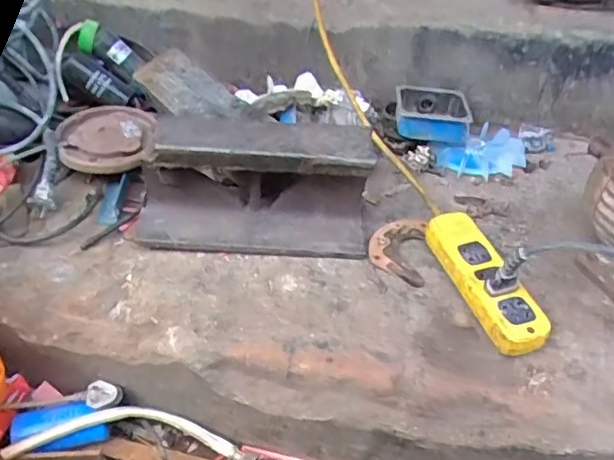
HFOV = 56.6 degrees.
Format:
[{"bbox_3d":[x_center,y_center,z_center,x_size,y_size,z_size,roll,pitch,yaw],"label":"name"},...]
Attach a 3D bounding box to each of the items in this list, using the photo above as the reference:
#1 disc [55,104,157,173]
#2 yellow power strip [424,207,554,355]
[{"bbox_3d":[-0.277,-0.125,0.796,0.129,0.028,0.146,-1,39,-2],"label":"disc"},{"bbox_3d":[0.197,0.059,0.642,0.058,0.046,0.190,-12,41,-16],"label":"yellow power strip"}]

